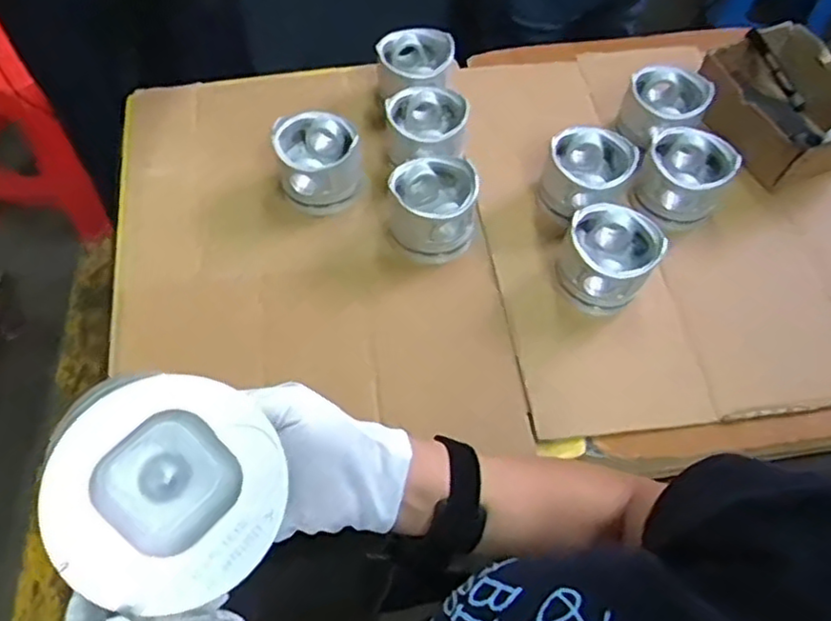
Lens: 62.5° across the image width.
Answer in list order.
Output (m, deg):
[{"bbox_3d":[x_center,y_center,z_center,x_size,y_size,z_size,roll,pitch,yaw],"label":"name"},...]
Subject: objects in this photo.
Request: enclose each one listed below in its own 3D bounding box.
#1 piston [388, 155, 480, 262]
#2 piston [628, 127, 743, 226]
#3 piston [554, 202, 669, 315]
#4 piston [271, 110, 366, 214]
[{"bbox_3d":[0.021,-0.128,0.820,0.105,0.075,0.112,-1,59,-3],"label":"piston"},{"bbox_3d":[0.330,-0.166,0.852,0.105,0.075,0.095,33,63,16],"label":"piston"},{"bbox_3d":[0.218,-0.062,0.784,0.098,0.074,0.102,1,59,-2],"label":"piston"},{"bbox_3d":[-0.120,-0.191,0.852,0.098,0.074,0.113,-15,60,-11],"label":"piston"}]

